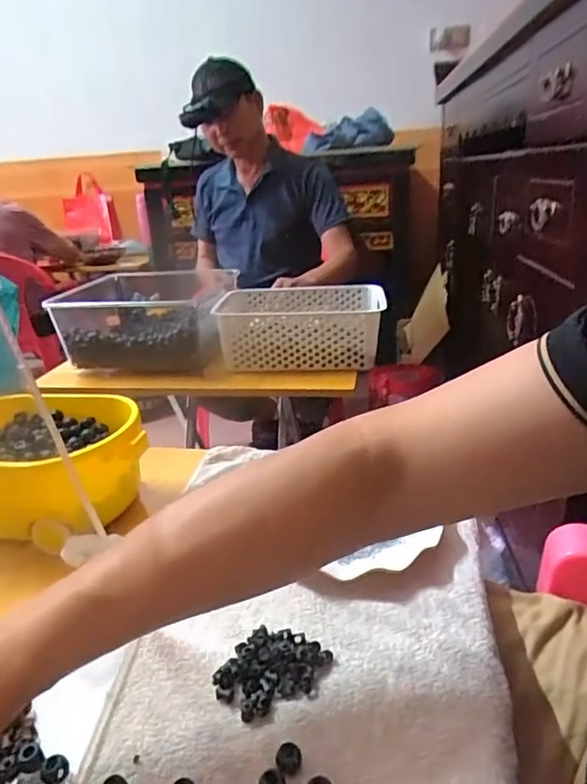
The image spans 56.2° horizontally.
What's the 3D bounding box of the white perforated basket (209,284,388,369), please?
[{"bbox_3d":[0.017,-0.125,1.038,0.311,0.105,0.222,-3,22,2],"label":"white perforated basket"}]

